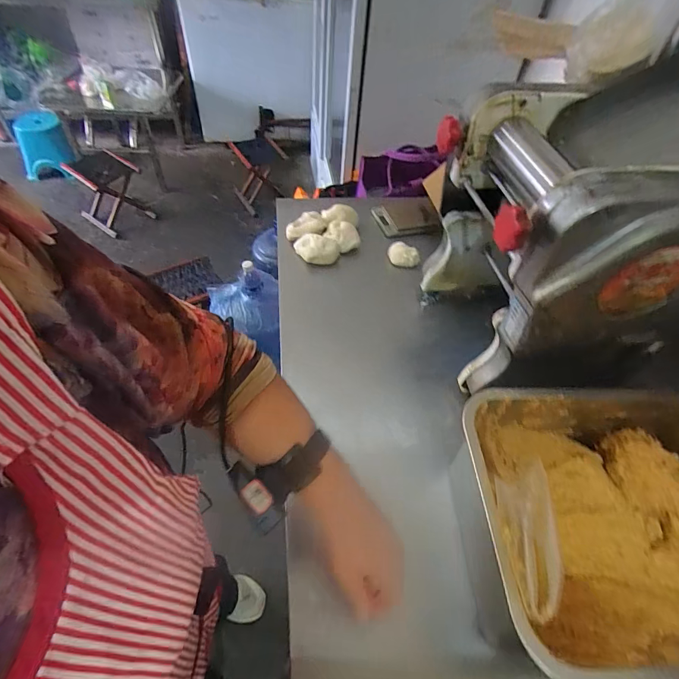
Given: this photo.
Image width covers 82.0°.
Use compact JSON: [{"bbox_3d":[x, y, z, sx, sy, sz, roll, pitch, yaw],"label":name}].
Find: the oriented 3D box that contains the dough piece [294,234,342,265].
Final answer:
[{"bbox_3d":[-0.047,-0.193,0.810,0.093,0.039,0.066,-4,51,-8],"label":"dough piece"}]

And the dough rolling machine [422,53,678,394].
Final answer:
[{"bbox_3d":[0.334,-0.131,0.528,0.369,0.392,0.289,-2,51,-6],"label":"dough rolling machine"}]

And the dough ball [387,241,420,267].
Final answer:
[{"bbox_3d":[0.136,-0.179,0.821,0.063,0.026,0.044,28,54,17],"label":"dough ball"}]

